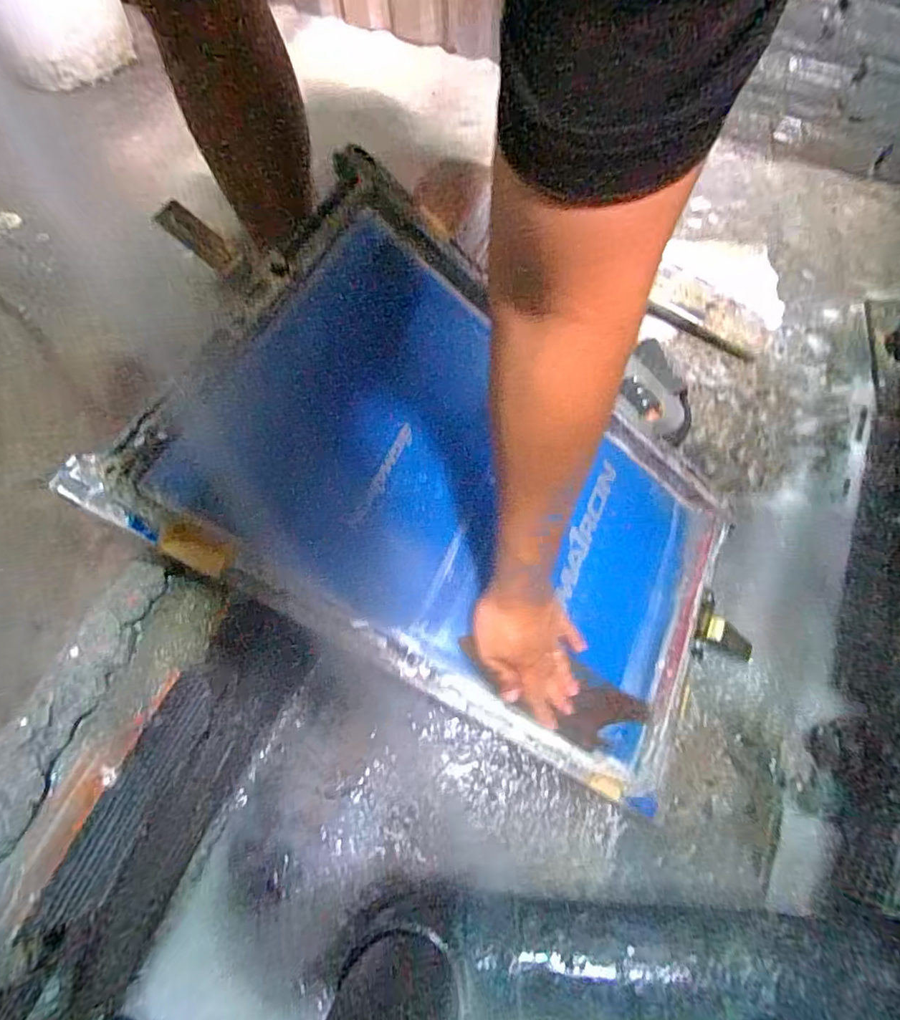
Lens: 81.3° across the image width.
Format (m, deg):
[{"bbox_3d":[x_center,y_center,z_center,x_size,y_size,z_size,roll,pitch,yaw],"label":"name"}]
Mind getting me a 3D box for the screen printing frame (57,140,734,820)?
[{"bbox_3d":[0.053,0.000,0.529,0.584,0.032,0.383,37,63,-20],"label":"screen printing frame"}]

